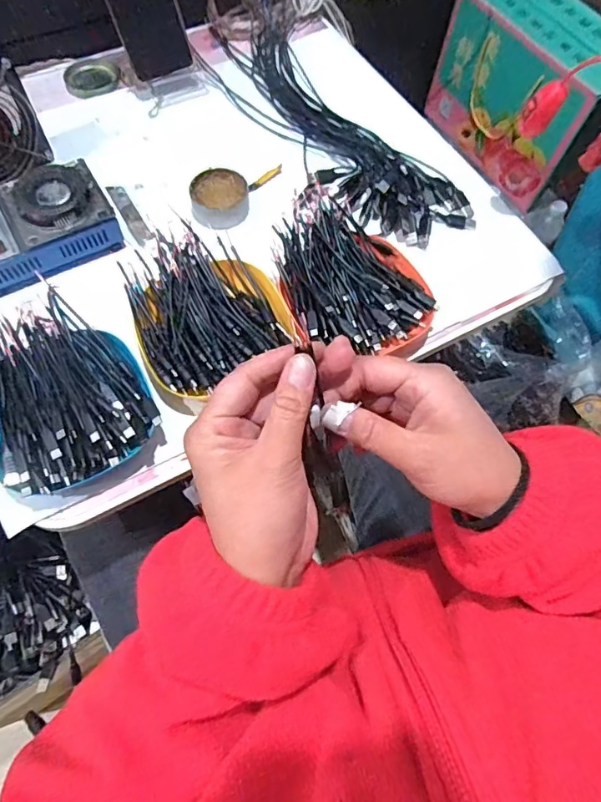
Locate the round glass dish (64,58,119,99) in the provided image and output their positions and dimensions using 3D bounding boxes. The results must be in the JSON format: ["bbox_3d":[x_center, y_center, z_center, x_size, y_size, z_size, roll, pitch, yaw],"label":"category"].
[{"bbox_3d":[-0.272,-0.424,0.664,0.068,0.006,0.069,-17,68,-10],"label":"round glass dish"}]

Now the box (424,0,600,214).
[{"bbox_3d":[0.414,-0.567,0.935,0.157,0.236,0.324,-25,70,-13],"label":"box"}]

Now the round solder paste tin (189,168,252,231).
[{"bbox_3d":[-0.090,-0.226,0.565,0.062,0.023,0.067,1,66,-3],"label":"round solder paste tin"}]

